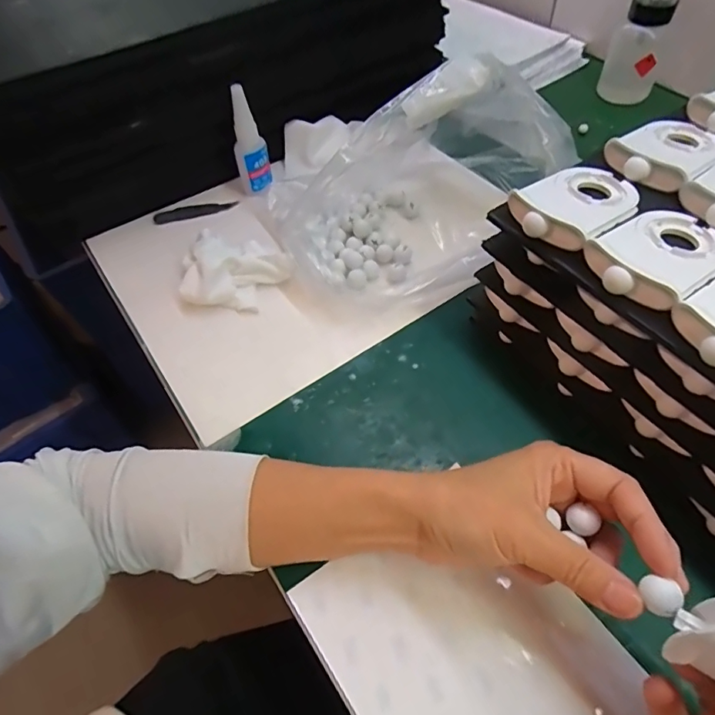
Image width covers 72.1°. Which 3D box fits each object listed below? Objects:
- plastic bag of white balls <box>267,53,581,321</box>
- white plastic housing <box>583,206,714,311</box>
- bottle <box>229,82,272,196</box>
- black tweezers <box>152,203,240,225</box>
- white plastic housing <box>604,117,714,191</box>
[{"bbox_3d":[0.066,-0.167,0.429,0.270,0.129,0.154,-38,60,-22],"label":"plastic bag of white balls"},{"bbox_3d":[0.177,-0.063,0.282,0.092,0.012,0.058,-32,58,-18],"label":"white plastic housing"},{"bbox_3d":[-0.105,-0.206,0.472,0.031,0.098,0.024,-12,54,-5],"label":"bottle"},{"bbox_3d":[-0.162,-0.147,0.490,0.081,0.011,0.011,-18,55,-9],"label":"black tweezers"},{"bbox_3d":[0.218,-0.148,0.338,0.093,0.015,0.058,-37,60,-21],"label":"white plastic housing"}]

